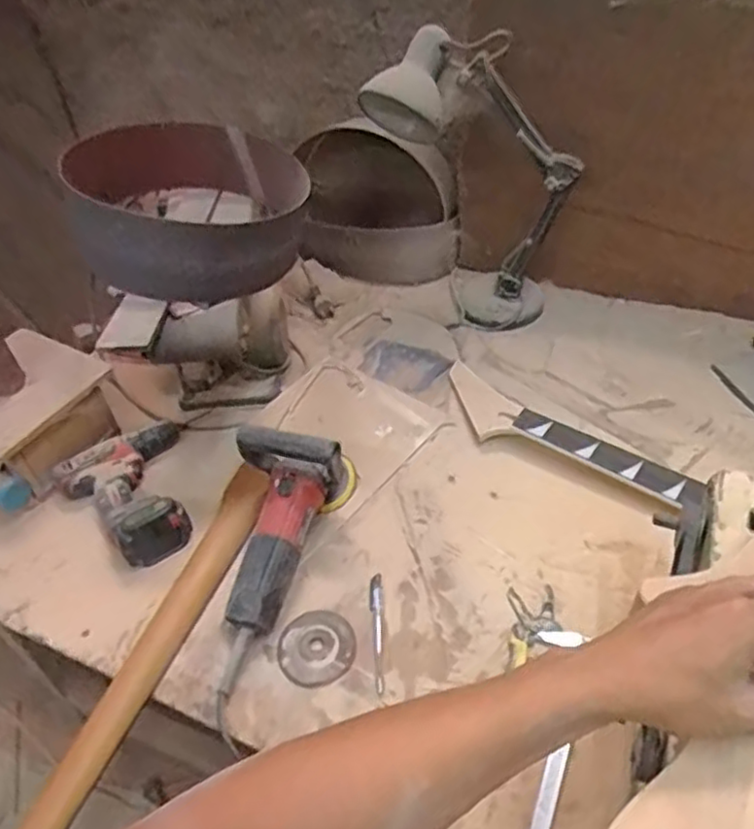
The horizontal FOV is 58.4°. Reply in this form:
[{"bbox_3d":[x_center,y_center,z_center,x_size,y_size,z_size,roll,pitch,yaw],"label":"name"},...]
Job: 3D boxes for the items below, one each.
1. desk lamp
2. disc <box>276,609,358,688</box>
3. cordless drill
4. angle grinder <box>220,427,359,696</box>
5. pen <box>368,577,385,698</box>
[{"bbox_3d":[0.144,-0.346,1.048,0.303,0.426,0.150,-2,46,4],"label":"desk lamp"},{"bbox_3d":[-0.068,0.265,0.770,0.089,0.004,0.085,-3,46,3],"label":"disc"},{"bbox_3d":[-0.319,0.094,0.915,0.181,0.072,0.205,-33,52,-24],"label":"cordless drill"},{"bbox_3d":[-0.127,0.131,0.792,0.117,0.169,0.330,13,49,17],"label":"angle grinder"},{"bbox_3d":[-0.001,0.254,0.792,0.016,0.013,0.140,-3,46,3],"label":"pen"}]

